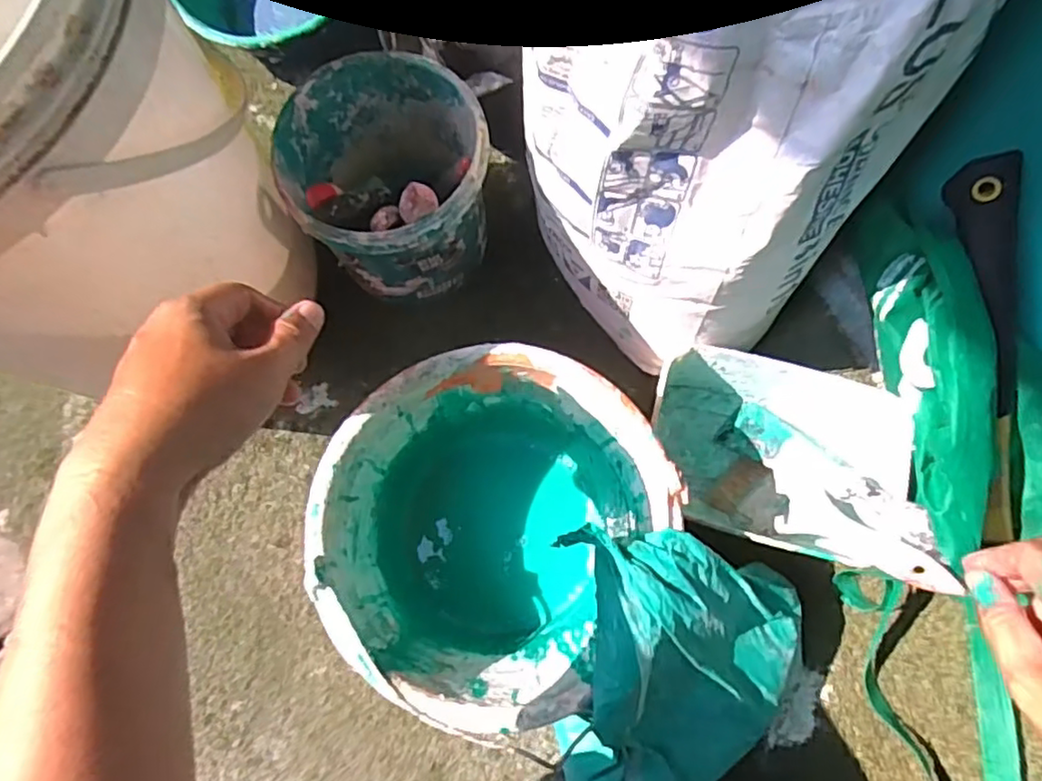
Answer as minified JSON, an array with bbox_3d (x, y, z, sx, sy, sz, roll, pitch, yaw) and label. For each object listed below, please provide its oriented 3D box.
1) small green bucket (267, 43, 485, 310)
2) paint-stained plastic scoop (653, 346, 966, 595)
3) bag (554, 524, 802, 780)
[{"bbox_3d":[-0.110,-0.176,0.560,0.156,0.182,0.167,0,75,0],"label":"small green bucket"},{"bbox_3d":[0.211,0.054,0.526,0.194,0.119,0.146,16,76,4],"label":"paint-stained plastic scoop"},{"bbox_3d":[0.123,0.217,0.460,0.194,0.169,0.224,-3,75,-1],"label":"bag"}]

